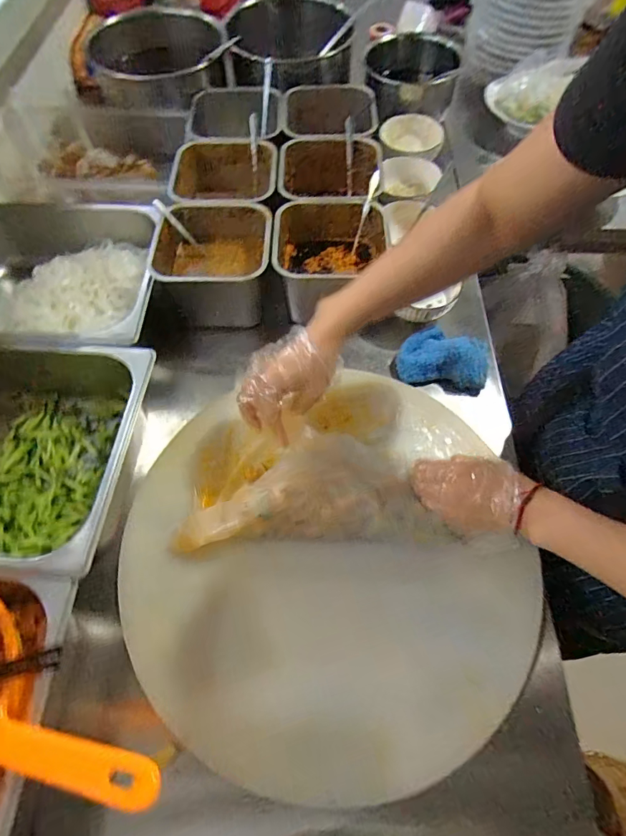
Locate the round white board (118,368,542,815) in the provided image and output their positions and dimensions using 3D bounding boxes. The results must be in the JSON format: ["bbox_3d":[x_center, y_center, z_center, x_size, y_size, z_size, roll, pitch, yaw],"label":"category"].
[{"bbox_3d":[0.015,0.148,0.490,0.424,0.033,0.419,-14,64,-11],"label":"round white board"}]

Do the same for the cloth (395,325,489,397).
[{"bbox_3d":[0.184,-0.084,0.607,0.125,0.036,0.099,22,64,12],"label":"cloth"}]

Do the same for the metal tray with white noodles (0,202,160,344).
[{"bbox_3d":[-0.401,-0.189,0.648,0.384,0.117,0.260,4,62,3],"label":"metal tray with white noodles"}]

